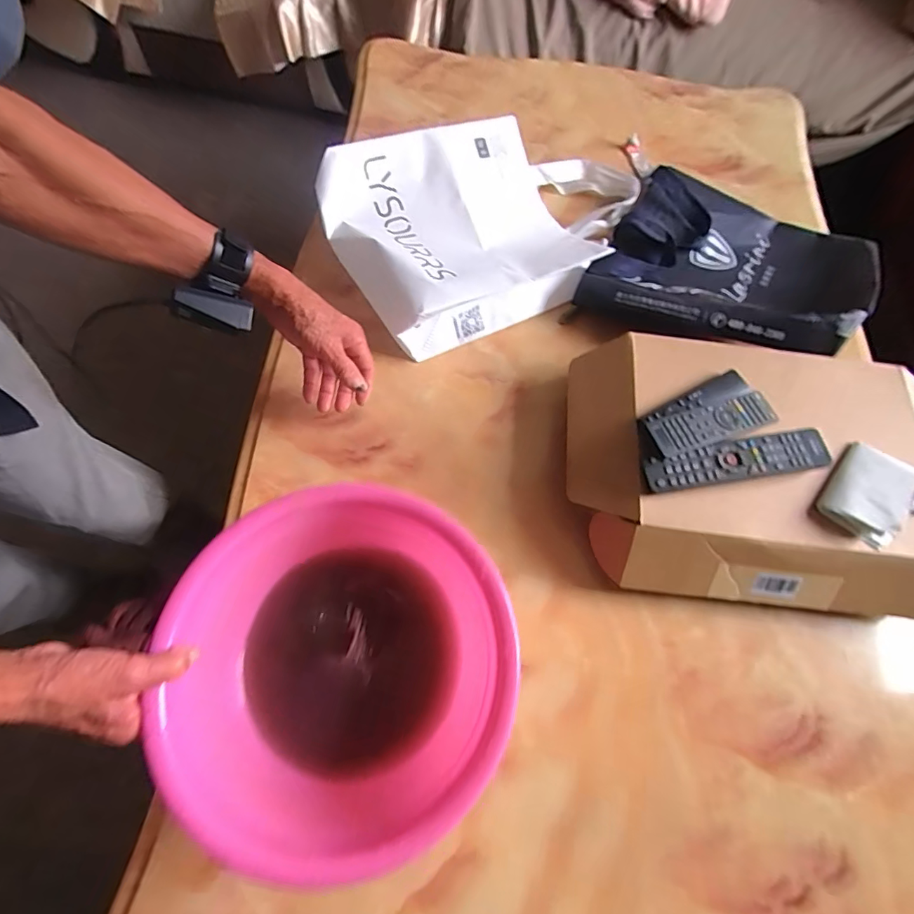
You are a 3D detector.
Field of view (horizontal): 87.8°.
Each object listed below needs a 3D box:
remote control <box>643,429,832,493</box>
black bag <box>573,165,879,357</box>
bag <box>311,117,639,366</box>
[{"bbox_3d":[0.312,0.003,0.527,0.205,0.017,0.043,-8,68,-6],"label":"remote control"},{"bbox_3d":[0.403,-0.292,0.698,0.334,0.117,0.363,32,70,10],"label":"black bag"},{"bbox_3d":[0.057,-0.363,0.713,0.466,0.118,0.299,-30,72,-14],"label":"bag"}]

